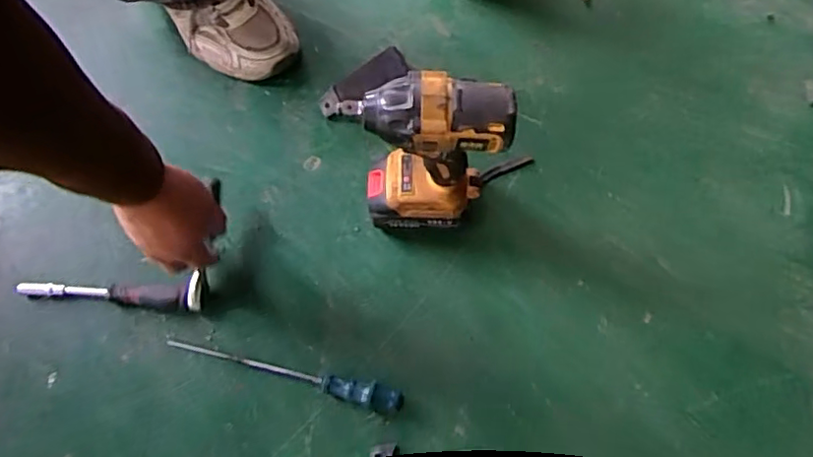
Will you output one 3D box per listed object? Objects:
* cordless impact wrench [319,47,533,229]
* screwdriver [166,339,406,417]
[{"bbox_3d":[0.018,-0.062,0.600,0.132,0.251,0.070,-1,75,-1],"label":"cordless impact wrench"},{"bbox_3d":[-0.132,0.159,0.643,0.260,0.029,0.027,13,75,2],"label":"screwdriver"}]

